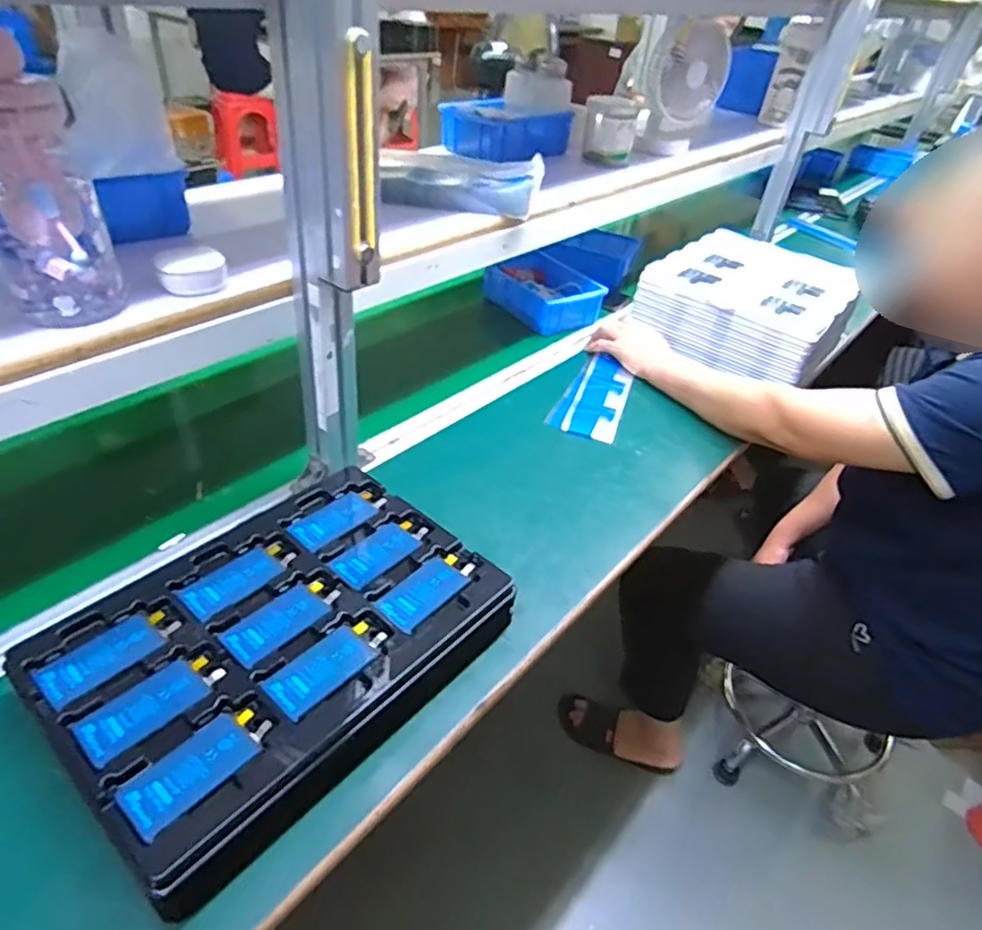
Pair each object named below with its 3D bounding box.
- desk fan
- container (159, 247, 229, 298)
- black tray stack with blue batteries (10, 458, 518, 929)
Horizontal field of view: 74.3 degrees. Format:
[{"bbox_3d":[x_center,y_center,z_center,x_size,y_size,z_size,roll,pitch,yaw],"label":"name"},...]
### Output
[{"bbox_3d":[0.331,-0.641,1.115,0.125,0.213,0.124,14,39,11],"label":"desk fan"},{"bbox_3d":[-0.265,-0.175,0.581,0.053,0.026,0.050,3,38,-3],"label":"container"},{"bbox_3d":[-0.176,0.144,0.547,0.239,0.050,0.343,30,45,28],"label":"black tray stack with blue batteries"}]

